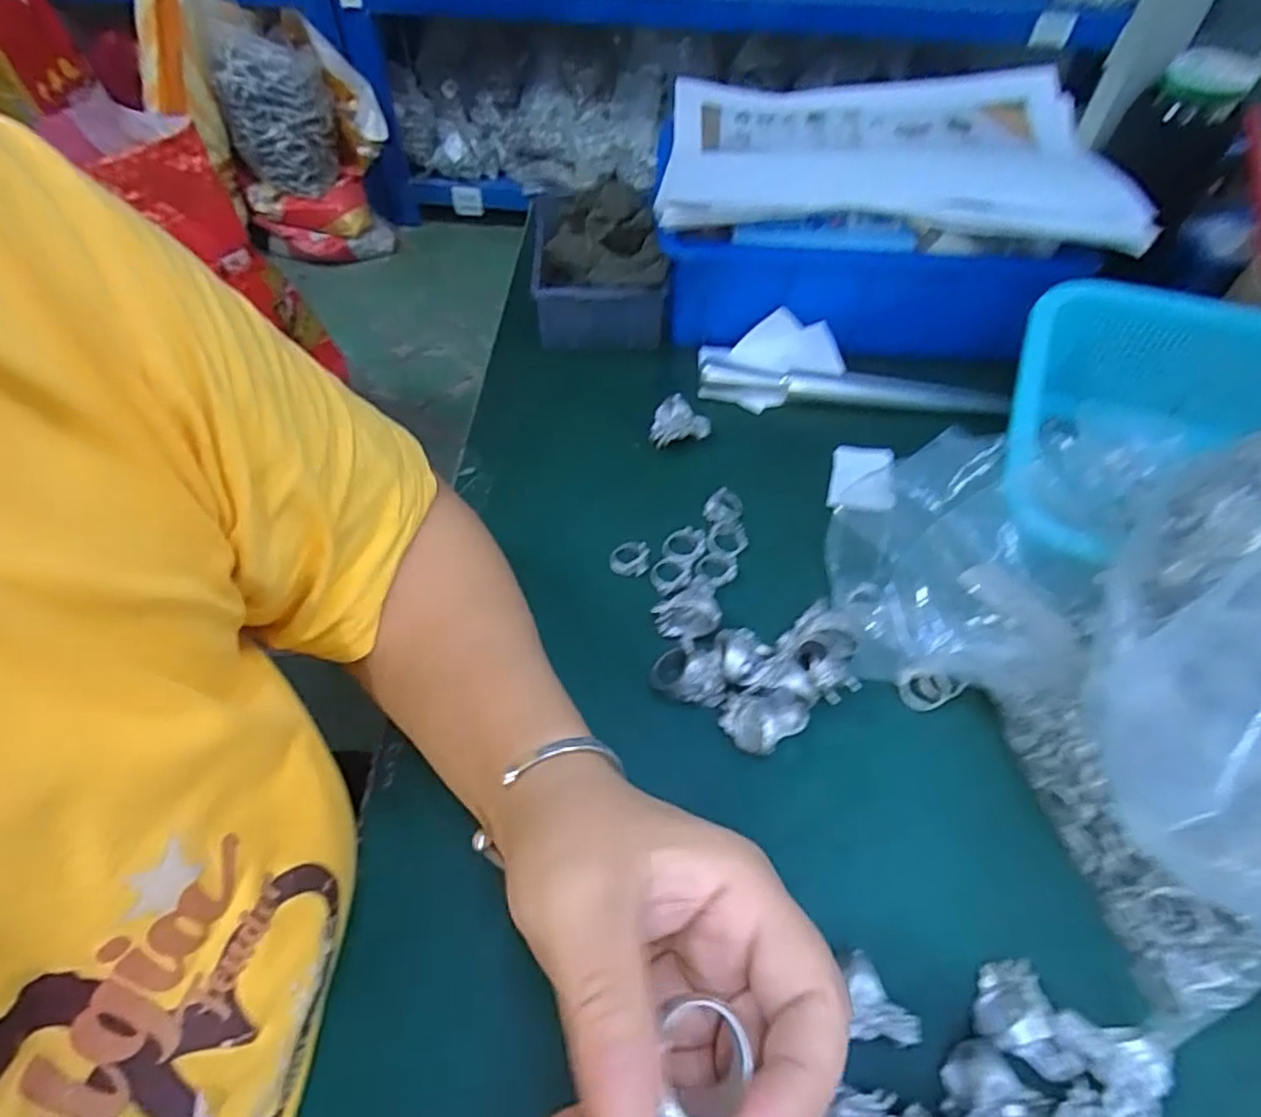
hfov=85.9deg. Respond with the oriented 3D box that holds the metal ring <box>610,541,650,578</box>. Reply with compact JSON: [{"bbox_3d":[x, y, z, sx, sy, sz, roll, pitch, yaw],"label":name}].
[{"bbox_3d":[-0.001,-0.001,0.396,0.022,0.007,0.019,5,53,2],"label":"metal ring"}]

